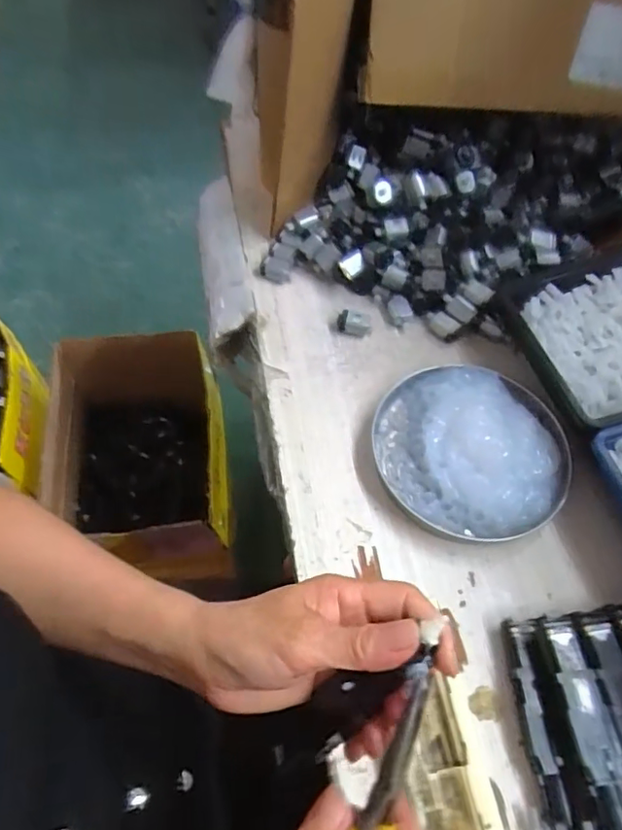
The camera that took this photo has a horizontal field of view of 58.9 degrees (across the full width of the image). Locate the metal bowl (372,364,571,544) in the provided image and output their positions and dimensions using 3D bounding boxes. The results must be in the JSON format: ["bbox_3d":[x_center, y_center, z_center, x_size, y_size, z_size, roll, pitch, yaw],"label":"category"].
[{"bbox_3d":[0.122,0.022,0.415,0.138,0.031,0.141,1,59,-1],"label":"metal bowl"}]

